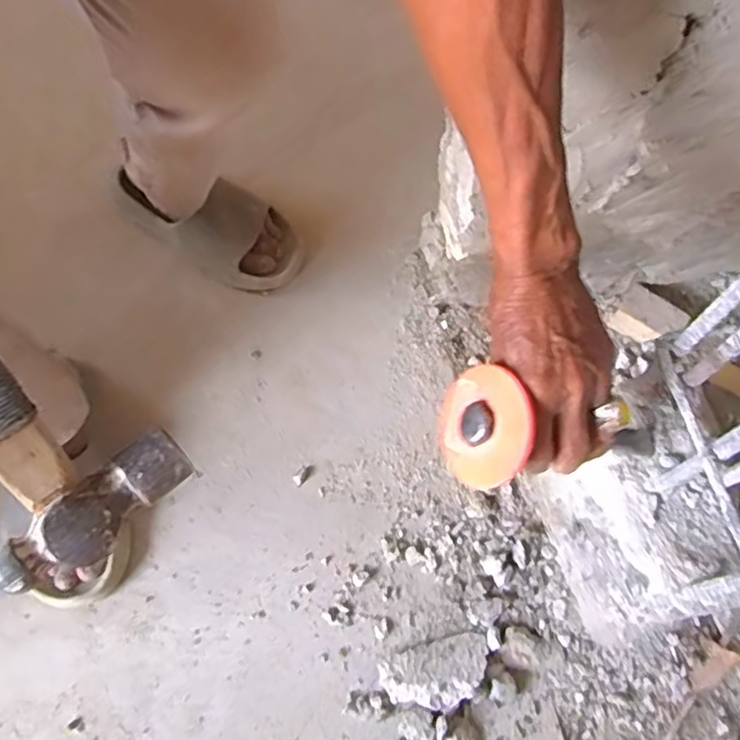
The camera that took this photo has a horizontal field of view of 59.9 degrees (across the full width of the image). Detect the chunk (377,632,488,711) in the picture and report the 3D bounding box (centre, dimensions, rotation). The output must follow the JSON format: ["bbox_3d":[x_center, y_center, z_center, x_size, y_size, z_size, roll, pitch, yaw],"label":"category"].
[{"bbox_3d":[0.066,0.299,0.632,0.107,0.024,0.057,-15,67,-8],"label":"chunk"}]

